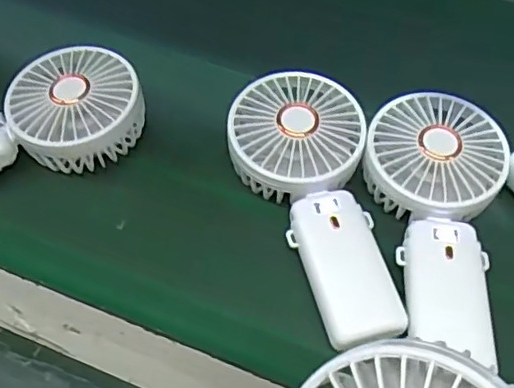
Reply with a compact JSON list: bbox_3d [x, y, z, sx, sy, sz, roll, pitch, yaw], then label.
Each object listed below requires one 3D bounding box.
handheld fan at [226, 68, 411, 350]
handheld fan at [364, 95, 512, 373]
[{"bbox_3d":[0.037,0.005,0.386,0.081,0.033,0.181,-13,65,-11],"label":"handheld fan"},{"bbox_3d":[0.110,0.017,0.381,0.083,0.032,0.166,3,64,2],"label":"handheld fan"}]

